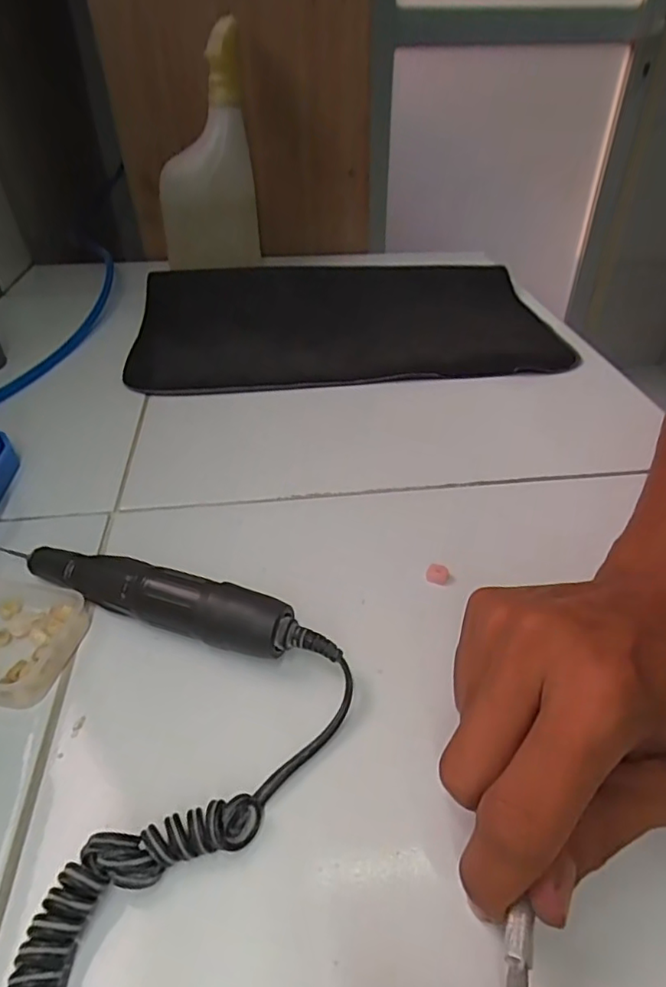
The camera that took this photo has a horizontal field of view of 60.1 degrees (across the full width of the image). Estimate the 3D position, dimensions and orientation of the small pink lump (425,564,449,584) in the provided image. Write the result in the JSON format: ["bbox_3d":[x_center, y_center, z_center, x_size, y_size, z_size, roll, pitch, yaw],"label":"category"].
[{"bbox_3d":[0.055,0.043,0.306,0.012,0.008,0.007,12,40,16],"label":"small pink lump"}]

